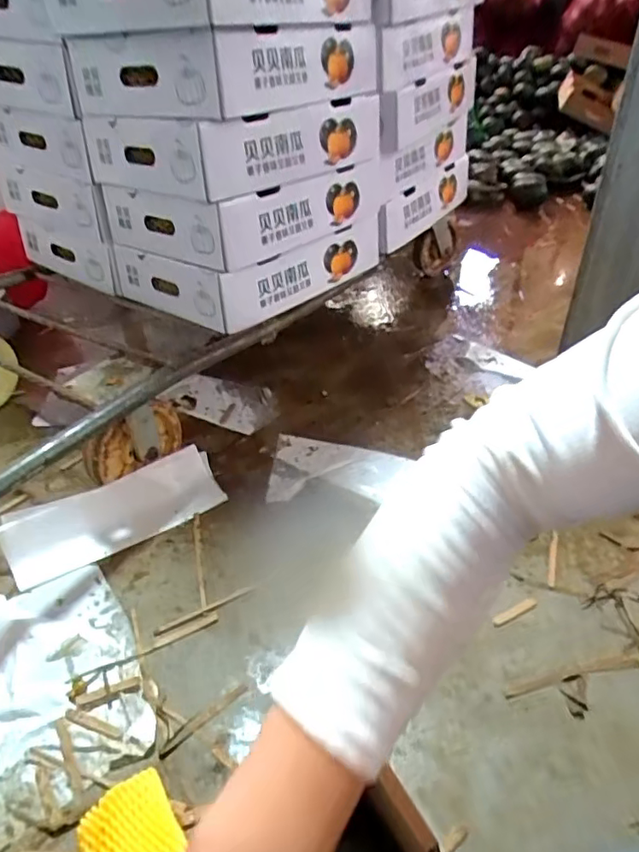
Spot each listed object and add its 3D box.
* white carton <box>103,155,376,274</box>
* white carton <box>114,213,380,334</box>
[{"bbox_3d":[-0.107,-0.357,0.876,0.266,0.088,0.355,26,45,32],"label":"white carton"},{"bbox_3d":[-0.108,-0.280,0.919,0.256,0.082,0.360,26,45,32],"label":"white carton"}]

